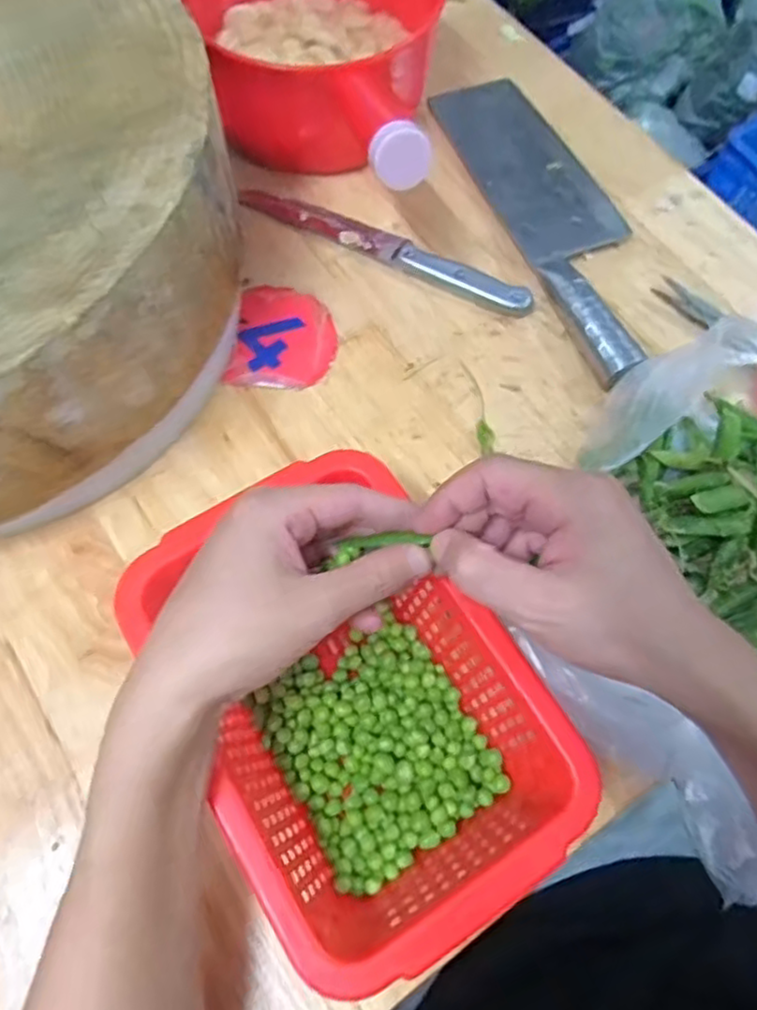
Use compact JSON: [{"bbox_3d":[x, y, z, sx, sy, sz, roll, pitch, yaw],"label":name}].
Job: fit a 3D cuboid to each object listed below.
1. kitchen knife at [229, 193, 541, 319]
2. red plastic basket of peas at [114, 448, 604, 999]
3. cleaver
[{"bbox_3d":[0.004,-0.196,0.525,0.237,0.009,0.024,25,69,9],"label":"kitchen knife"},{"bbox_3d":[-0.014,0.099,0.361,0.155,0.073,0.227,-31,71,-13],"label":"red plastic basket of peas"},{"bbox_3d":[0.140,-0.235,0.542,0.088,0.021,0.316,-19,69,-9],"label":"cleaver"}]

